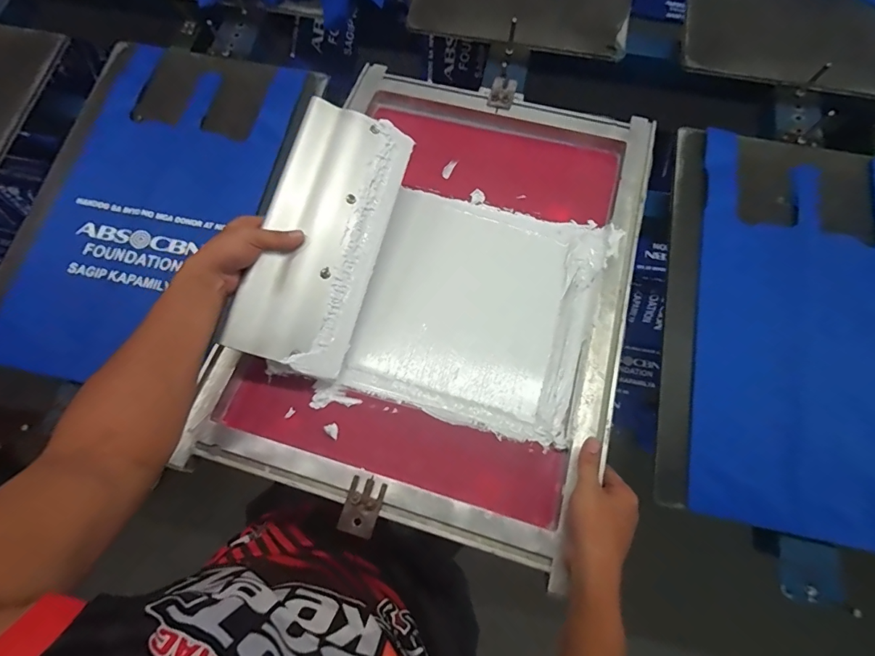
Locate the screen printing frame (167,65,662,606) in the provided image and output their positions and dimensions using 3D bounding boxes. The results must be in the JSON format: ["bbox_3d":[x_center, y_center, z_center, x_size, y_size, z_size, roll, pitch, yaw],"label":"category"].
[{"bbox_3d":[0.019,-0.079,0.593,0.452,0.043,0.639,16,68,6],"label":"screen printing frame"}]

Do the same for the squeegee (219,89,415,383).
[{"bbox_3d":[-0.141,-0.113,0.542,0.138,0.038,0.330,19,79,-16],"label":"squeegee"}]

